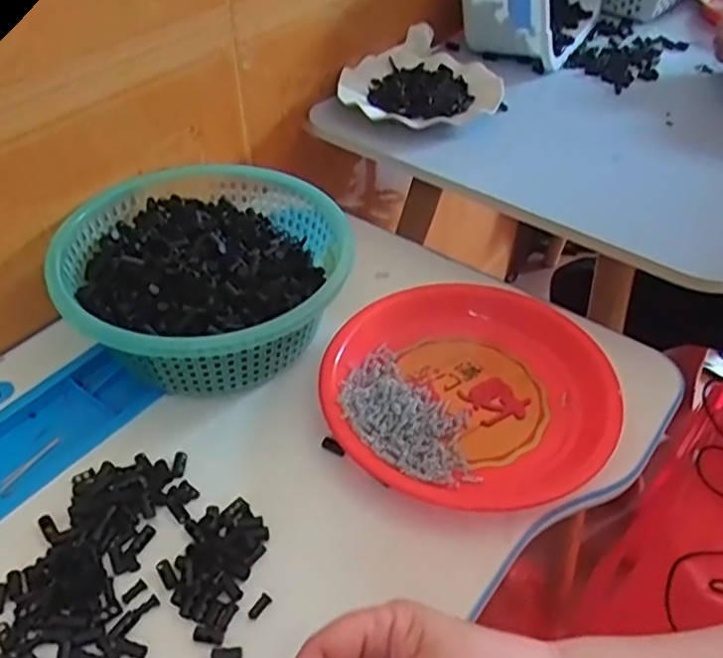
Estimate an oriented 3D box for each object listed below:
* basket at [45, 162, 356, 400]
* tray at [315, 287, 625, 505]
[{"bbox_3d":[-0.130,-0.047,0.584,0.225,0.081,0.232,0,43,0],"label":"basket"},{"bbox_3d":[0.087,0.045,0.538,0.202,0.027,0.224,33,52,30],"label":"tray"}]

